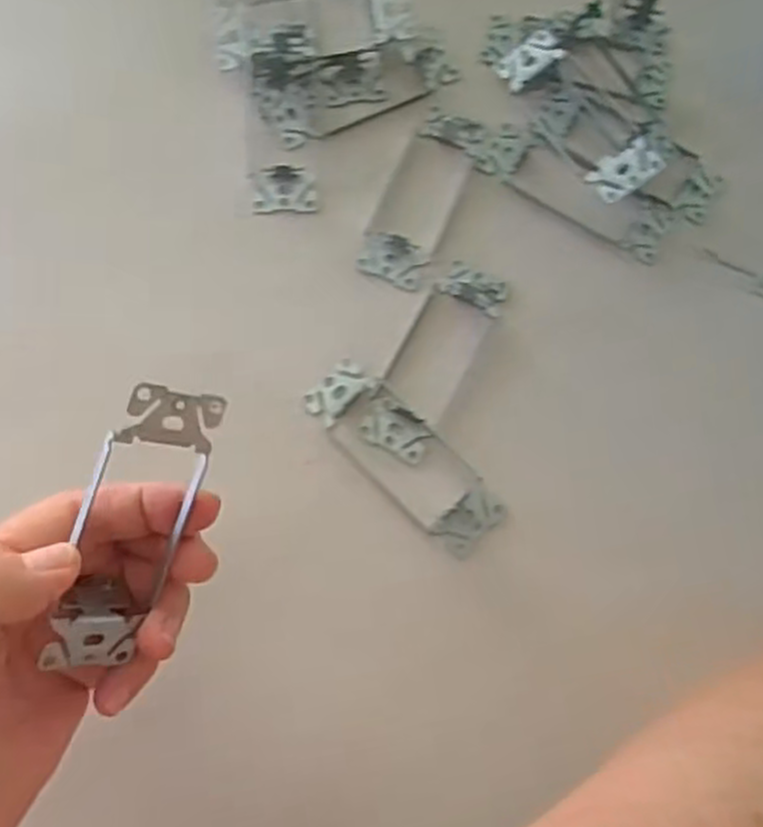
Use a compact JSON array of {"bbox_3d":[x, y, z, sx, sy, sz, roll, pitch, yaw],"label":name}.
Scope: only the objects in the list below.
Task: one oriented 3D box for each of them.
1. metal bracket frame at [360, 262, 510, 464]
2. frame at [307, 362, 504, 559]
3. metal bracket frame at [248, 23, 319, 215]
[{"bbox_3d":[0.026,-0.028,0.380,0.038,0.007,0.103,28,74,3],"label":"metal bracket frame"},{"bbox_3d":[0.011,0.019,0.369,0.037,0.005,0.104,-42,82,-14],"label":"frame"},{"bbox_3d":[-0.052,-0.151,0.409,0.036,0.017,0.096,-1,84,0],"label":"metal bracket frame"}]

